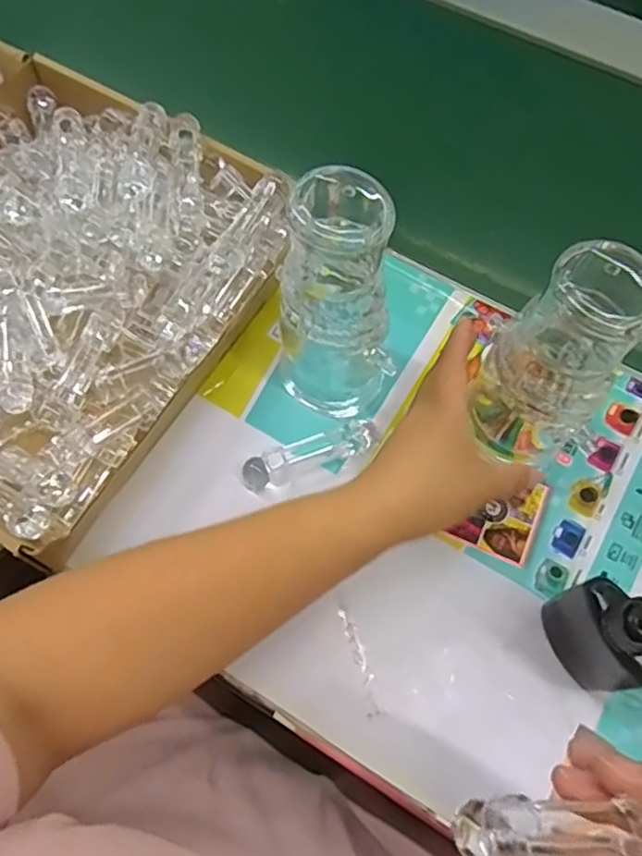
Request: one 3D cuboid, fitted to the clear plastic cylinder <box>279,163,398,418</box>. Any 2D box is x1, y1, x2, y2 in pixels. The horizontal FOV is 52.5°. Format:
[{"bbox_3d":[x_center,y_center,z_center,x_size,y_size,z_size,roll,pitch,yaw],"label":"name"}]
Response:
[{"bbox_3d":[0.007,-0.068,0.395,0.060,0.175,0.057,-14,67,-5],"label":"clear plastic cylinder"}]

